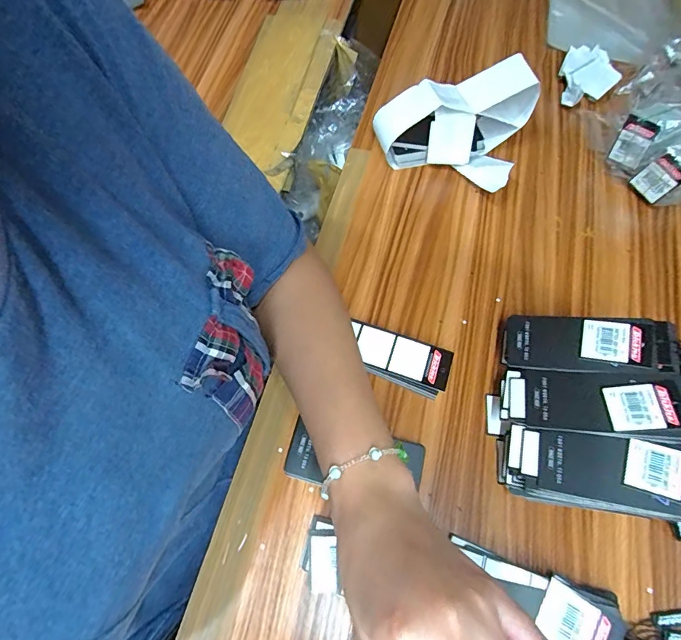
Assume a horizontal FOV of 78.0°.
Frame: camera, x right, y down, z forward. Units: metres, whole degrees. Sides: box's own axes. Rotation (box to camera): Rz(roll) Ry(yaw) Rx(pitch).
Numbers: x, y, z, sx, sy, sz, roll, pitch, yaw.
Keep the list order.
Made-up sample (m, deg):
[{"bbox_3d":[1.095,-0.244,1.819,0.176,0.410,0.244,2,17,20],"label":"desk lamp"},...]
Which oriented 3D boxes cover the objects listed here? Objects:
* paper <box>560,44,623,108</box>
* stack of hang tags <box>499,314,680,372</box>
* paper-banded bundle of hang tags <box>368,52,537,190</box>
[{"bbox_3d":[0.311,-0.305,0.527,0.057,0.050,0.061,4,65,1],"label":"paper"},{"bbox_3d":[0.207,0.023,0.360,0.124,0.026,0.044,2,63,25],"label":"stack of hang tags"},{"bbox_3d":[0.128,-0.224,0.471,0.158,0.083,0.128,28,68,11],"label":"paper-banded bundle of hang tags"}]

